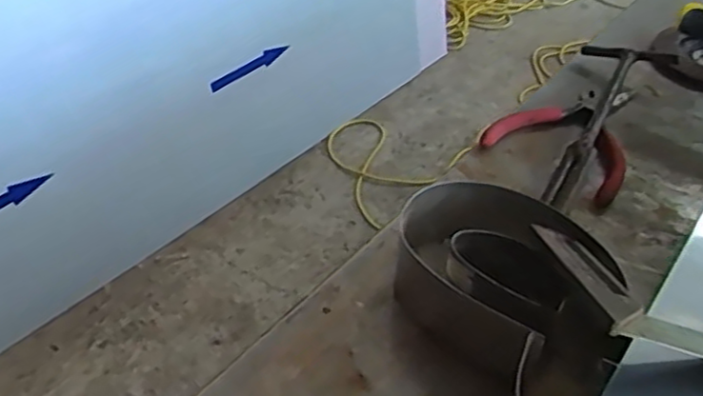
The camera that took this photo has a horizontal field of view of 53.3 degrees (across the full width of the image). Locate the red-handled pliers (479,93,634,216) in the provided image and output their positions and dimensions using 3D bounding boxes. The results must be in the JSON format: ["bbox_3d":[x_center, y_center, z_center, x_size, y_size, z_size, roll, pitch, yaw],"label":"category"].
[{"bbox_3d":[0.183,-0.053,0.542,0.105,0.022,0.141,34,50,30],"label":"red-handled pliers"}]

